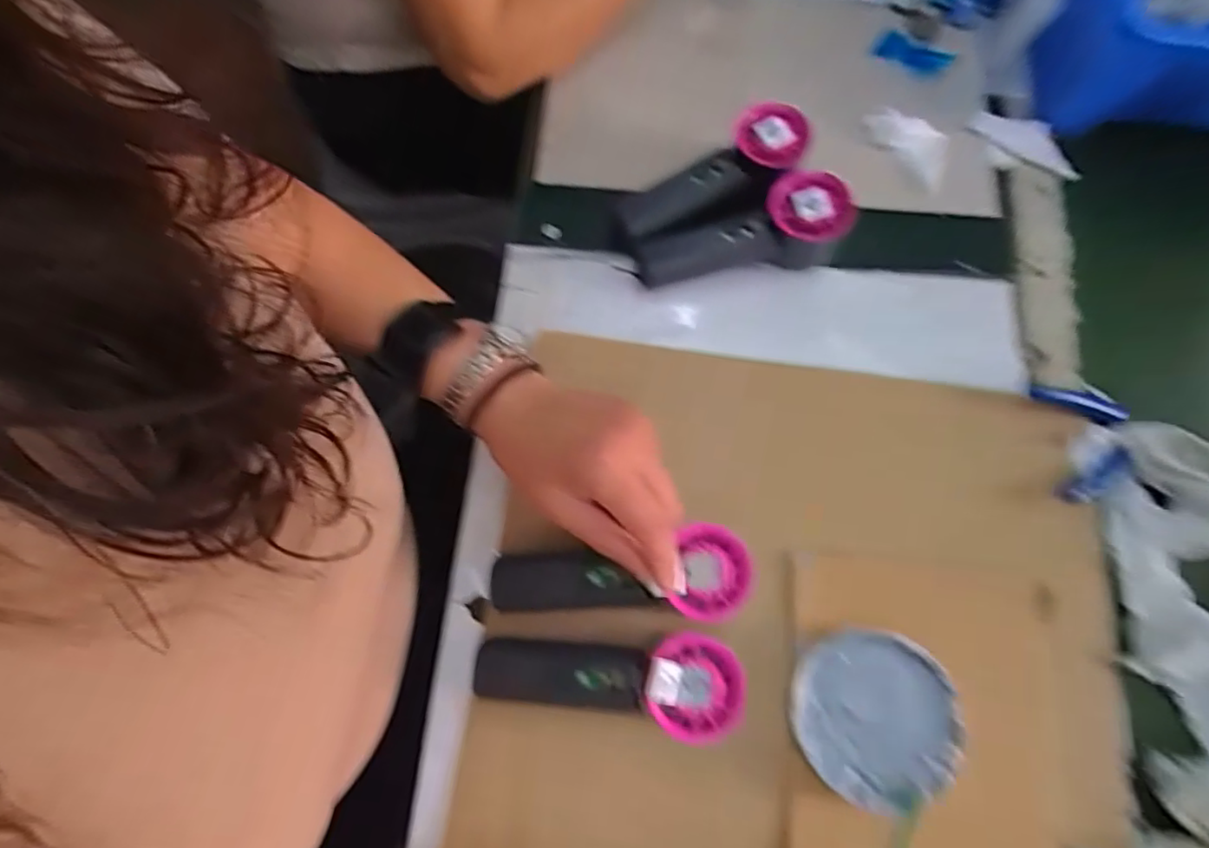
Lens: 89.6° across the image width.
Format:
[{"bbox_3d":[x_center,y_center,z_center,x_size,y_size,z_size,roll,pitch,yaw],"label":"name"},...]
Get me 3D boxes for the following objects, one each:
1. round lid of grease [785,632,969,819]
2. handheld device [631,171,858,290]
[{"bbox_3d":[0.168,0.185,0.385,0.099,0.022,0.098,0,73,1],"label":"round lid of grease"},{"bbox_3d":[0.101,-0.143,0.460,0.155,0.057,0.056,-5,73,-1],"label":"handheld device"}]

